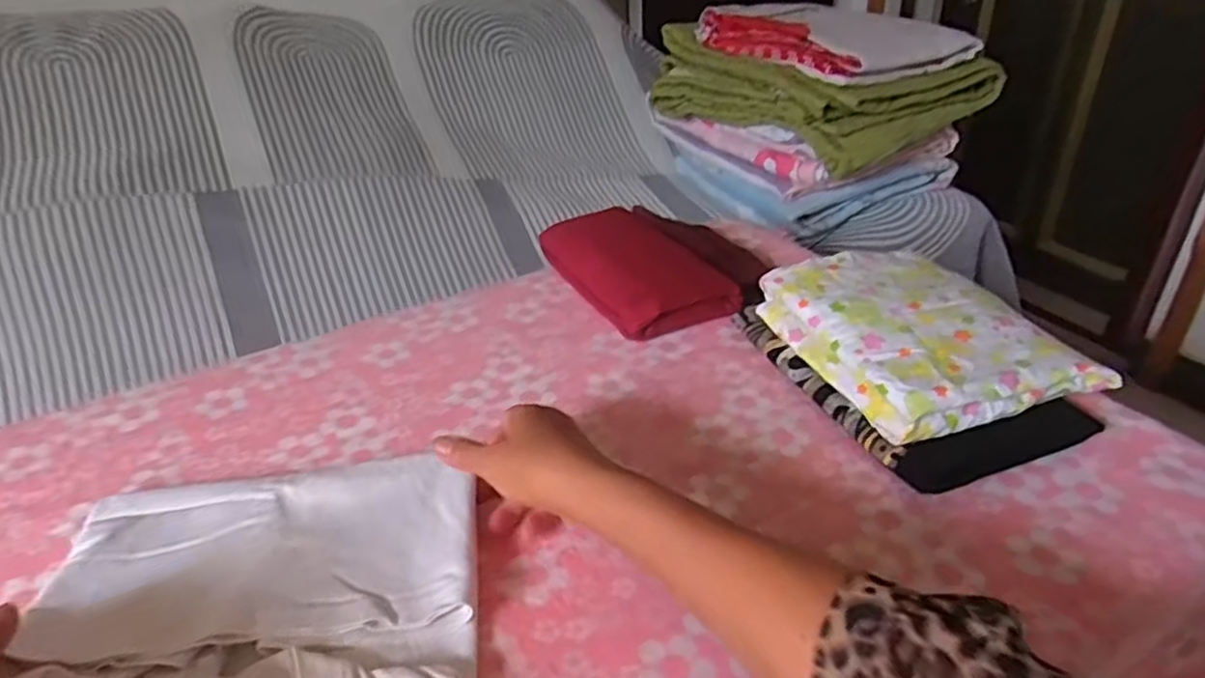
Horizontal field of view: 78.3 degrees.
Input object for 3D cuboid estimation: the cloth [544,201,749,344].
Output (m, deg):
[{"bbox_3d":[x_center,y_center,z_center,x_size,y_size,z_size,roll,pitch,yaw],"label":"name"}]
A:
[{"bbox_3d":[0.032,-0.081,0.794,0.116,0.071,0.224,-18,35,-23],"label":"cloth"}]

